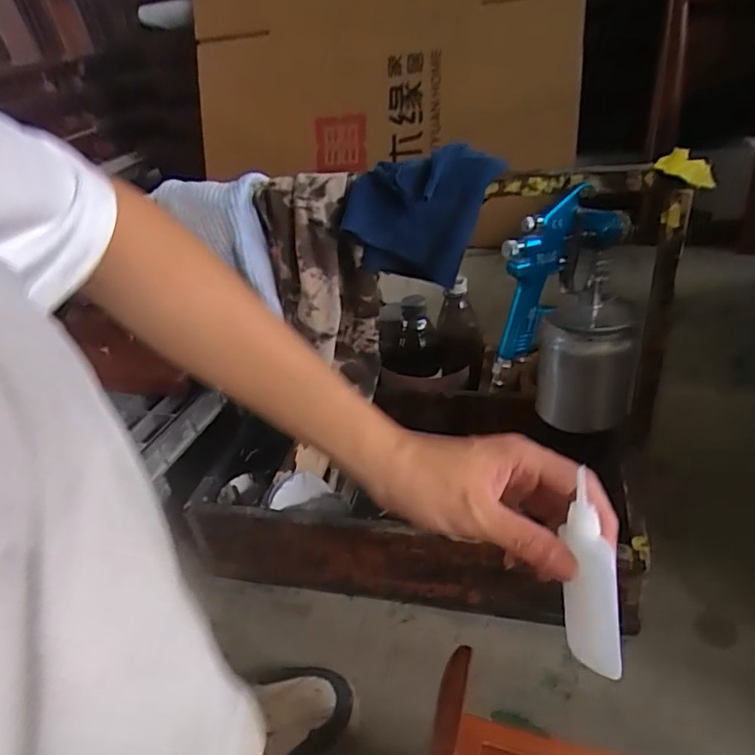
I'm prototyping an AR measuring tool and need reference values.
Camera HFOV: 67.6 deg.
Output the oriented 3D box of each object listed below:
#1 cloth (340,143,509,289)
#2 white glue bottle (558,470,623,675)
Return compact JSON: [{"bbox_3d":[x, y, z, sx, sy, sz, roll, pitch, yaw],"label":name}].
[{"bbox_3d":[0.038,-0.150,0.534,0.142,0.117,0.063,10,37,25],"label":"cloth"},{"bbox_3d":[0.113,0.106,0.304,0.026,0.104,0.020,-5,-3,5],"label":"white glue bottle"}]

